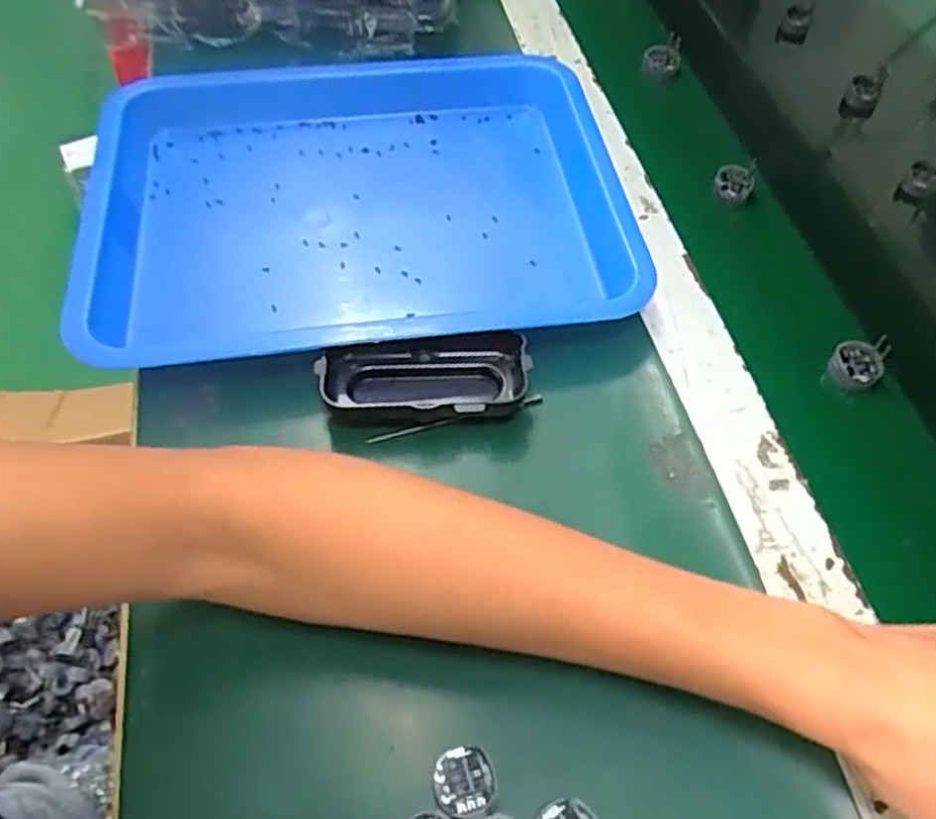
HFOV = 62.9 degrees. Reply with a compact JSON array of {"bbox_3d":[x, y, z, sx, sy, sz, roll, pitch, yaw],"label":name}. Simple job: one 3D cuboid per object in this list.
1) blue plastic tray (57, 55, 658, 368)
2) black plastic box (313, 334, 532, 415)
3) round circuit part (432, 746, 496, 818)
[{"bbox_3d":[-0.072,-0.138,0.499,0.344,0.038,0.257,-5,55,-5],"label":"blue plastic tray"},{"bbox_3d":[-0.023,-0.014,0.415,0.109,0.029,0.043,-3,54,-4],"label":"black plastic box"},{"bbox_3d":[-0.001,0.150,0.308,0.024,0.004,0.025,1,54,-1],"label":"round circuit part"}]

